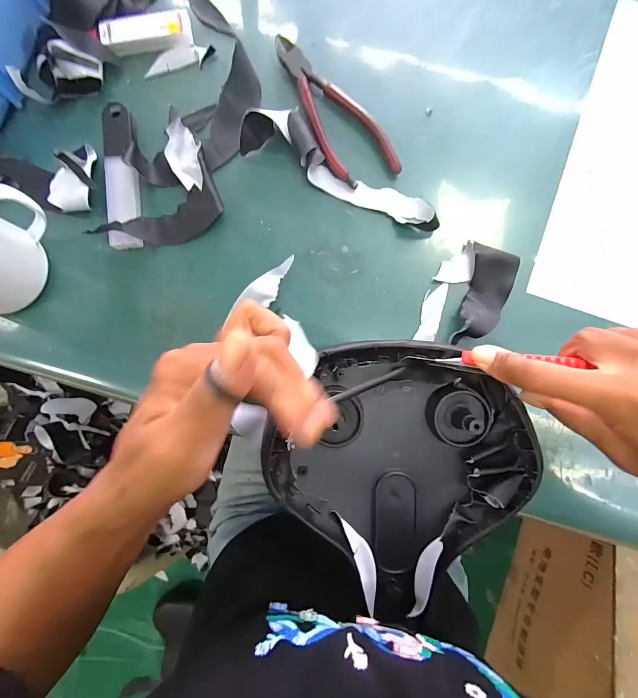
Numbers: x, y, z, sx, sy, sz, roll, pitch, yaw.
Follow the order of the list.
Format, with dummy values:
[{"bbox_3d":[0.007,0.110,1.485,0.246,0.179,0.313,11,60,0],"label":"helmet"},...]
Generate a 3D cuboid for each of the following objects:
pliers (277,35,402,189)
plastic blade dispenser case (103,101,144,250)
[{"bbox_3d":[0.012,-0.217,0.297,0.055,0.010,0.157,-27,86,-2],"label":"pliers"},{"bbox_3d":[-0.175,-0.154,0.293,0.027,0.015,0.130,-5,86,0],"label":"plastic blade dispenser case"}]

